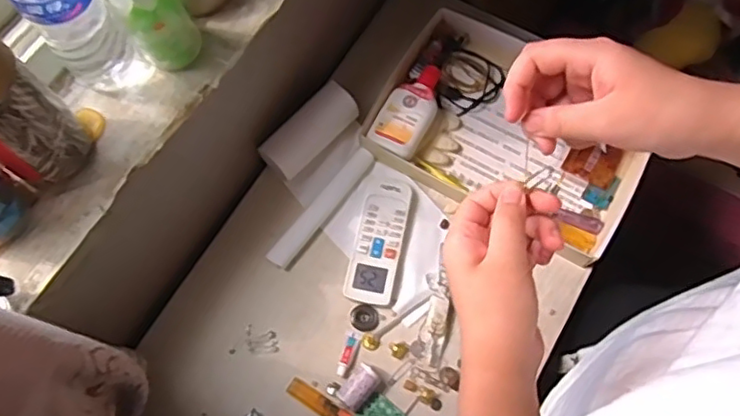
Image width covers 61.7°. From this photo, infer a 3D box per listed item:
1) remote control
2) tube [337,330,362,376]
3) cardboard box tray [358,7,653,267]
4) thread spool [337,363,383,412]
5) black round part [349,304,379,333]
[{"bbox_3d":[0.012,0.038,0.724,0.055,0.021,0.146,12,70,6],"label":"remote control"},{"bbox_3d":[-0.024,0.161,0.687,0.016,0.007,0.049,17,71,8],"label":"tube"},{"bbox_3d":[0.175,-0.099,0.759,0.315,0.040,0.225,27,73,11],"label":"cardboard box tray"},{"bbox_3d":[-0.012,0.193,0.668,0.030,0.025,0.046,39,75,14],"label":"thread spool"},{"bbox_3d":[-0.007,0.124,0.699,0.033,0.004,0.030,-1,70,1],"label":"black round part"}]

